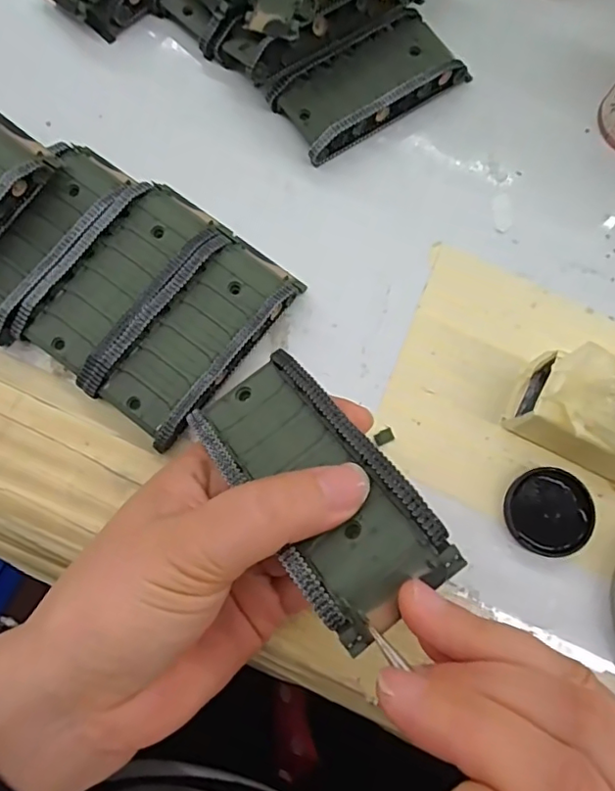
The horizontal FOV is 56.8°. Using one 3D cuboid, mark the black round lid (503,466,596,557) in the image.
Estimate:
[{"bbox_3d":[0.101,0.048,0.239,0.035,0.007,0.035,0,77,-1],"label":"black round lid"}]

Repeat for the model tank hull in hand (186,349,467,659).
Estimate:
[{"bbox_3d":[0.001,0.027,0.183,0.043,0.018,0.095,-38,58,-9],"label":"model tank hull in hand"}]

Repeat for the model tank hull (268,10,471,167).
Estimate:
[{"bbox_3d":[0.030,-0.154,0.282,0.089,0.020,0.042,-33,79,-8],"label":"model tank hull"}]

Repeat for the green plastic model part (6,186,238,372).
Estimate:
[{"bbox_3d":[-0.083,-0.055,0.256,0.040,0.023,0.095,36,79,7],"label":"green plastic model part"}]

